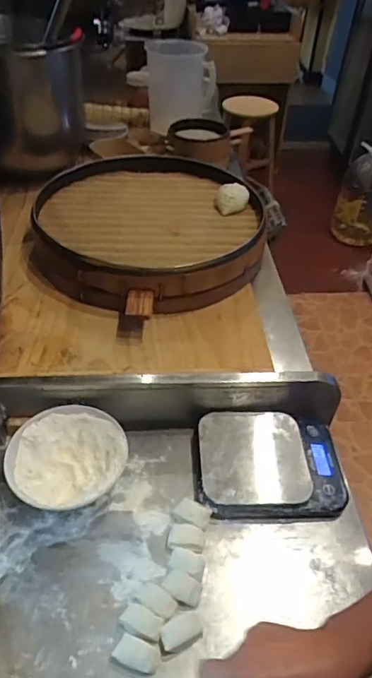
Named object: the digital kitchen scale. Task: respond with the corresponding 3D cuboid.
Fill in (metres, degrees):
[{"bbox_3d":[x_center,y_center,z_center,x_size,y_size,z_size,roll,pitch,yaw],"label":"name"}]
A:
[{"bbox_3d":[0.116,0.171,0.697,0.206,0.032,0.164,1,45,-3],"label":"digital kitchen scale"}]

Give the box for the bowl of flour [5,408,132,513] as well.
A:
[{"bbox_3d":[-0.158,0.169,0.666,0.156,0.062,0.145,-13,47,-16],"label":"bowl of flour"}]

